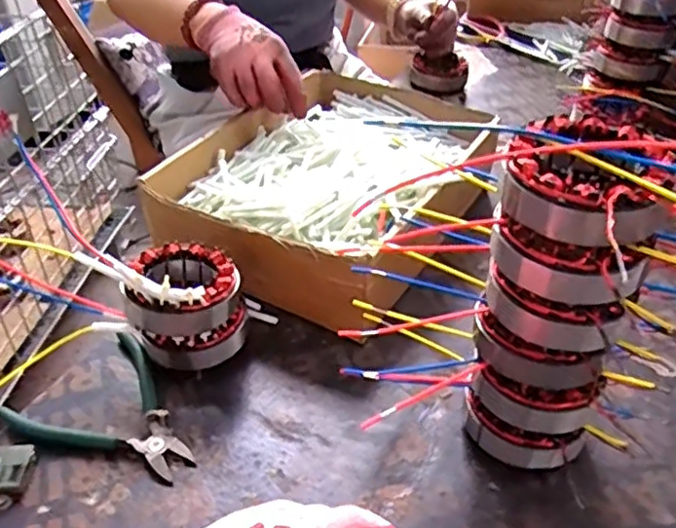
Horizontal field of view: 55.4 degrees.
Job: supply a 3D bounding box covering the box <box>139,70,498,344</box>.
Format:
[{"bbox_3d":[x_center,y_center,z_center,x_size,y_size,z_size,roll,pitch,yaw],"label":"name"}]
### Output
[{"bbox_3d":[0.004,-0.080,0.664,0.252,0.096,0.344,21,43,25],"label":"box"}]

